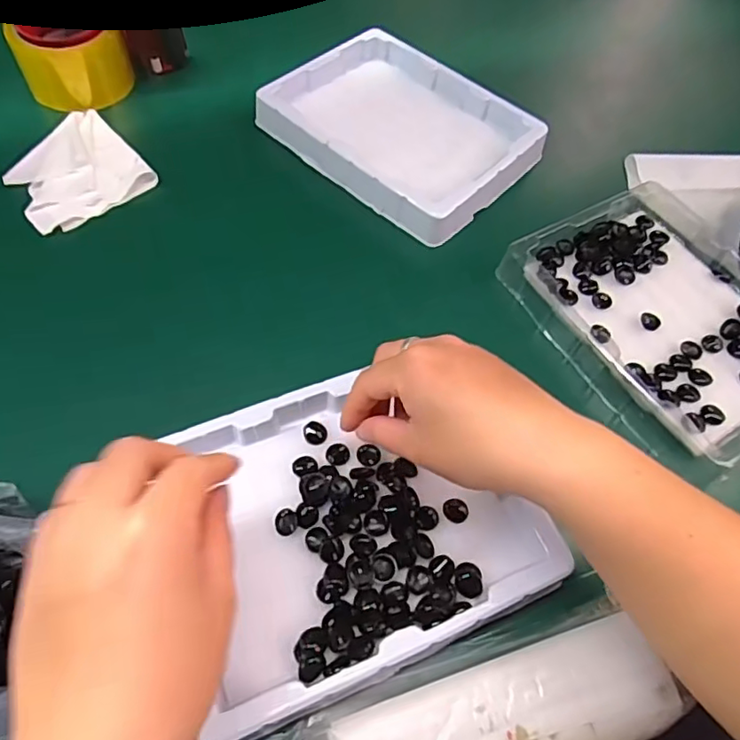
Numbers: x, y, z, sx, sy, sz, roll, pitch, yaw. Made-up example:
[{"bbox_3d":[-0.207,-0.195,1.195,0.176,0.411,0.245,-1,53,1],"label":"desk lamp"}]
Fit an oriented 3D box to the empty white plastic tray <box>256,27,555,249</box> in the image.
[{"bbox_3d":[0.029,-0.227,0.541,0.223,0.034,0.174,38,64,18],"label":"empty white plastic tray"}]

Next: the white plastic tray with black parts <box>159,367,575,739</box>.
[{"bbox_3d":[-0.010,0.087,0.350,0.198,0.028,0.169,-20,62,-15],"label":"white plastic tray with black parts"}]

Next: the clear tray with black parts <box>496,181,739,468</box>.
[{"bbox_3d":[0.231,-0.042,0.445,0.175,0.028,0.215,-26,64,-18],"label":"clear tray with black parts"}]

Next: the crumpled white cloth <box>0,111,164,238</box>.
[{"bbox_3d":[-0.257,-0.173,0.501,0.103,0.011,0.115,-36,67,-22],"label":"crumpled white cloth"}]

